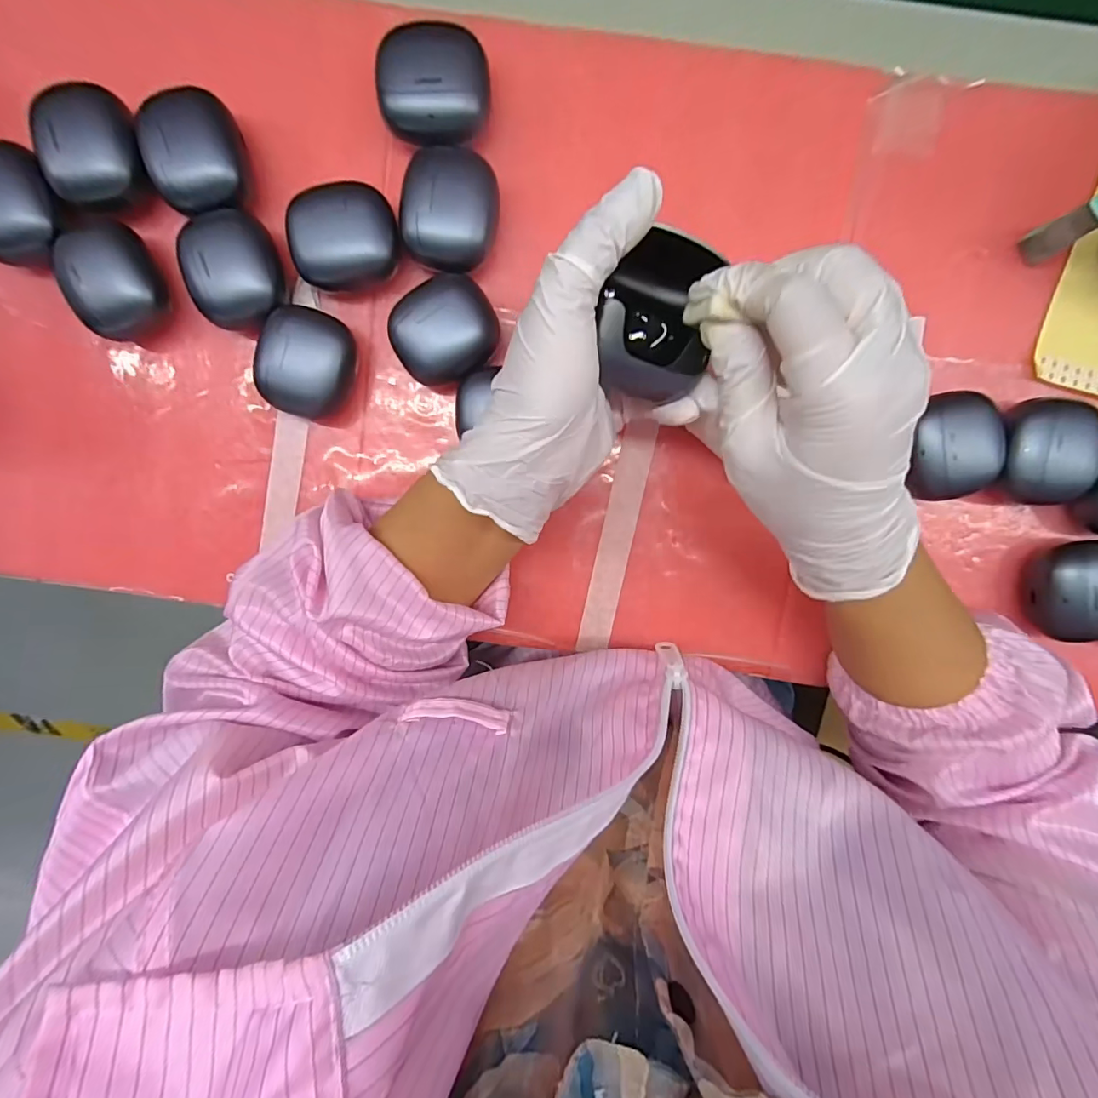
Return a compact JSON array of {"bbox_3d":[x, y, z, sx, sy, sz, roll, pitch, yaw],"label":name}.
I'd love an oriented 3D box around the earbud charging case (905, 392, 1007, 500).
[{"bbox_3d":[0.224,-0.057,0.279,0.040,0.030,0.056,-5,98,2],"label":"earbud charging case"}]

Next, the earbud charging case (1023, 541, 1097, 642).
[{"bbox_3d":[0.309,0.025,0.292,0.048,0.030,0.055,-13,98,3],"label":"earbud charging case"}]

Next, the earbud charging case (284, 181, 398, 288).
[{"bbox_3d":[-0.109,-0.167,0.271,0.054,0.030,0.045,-3,98,2],"label":"earbud charging case"}]

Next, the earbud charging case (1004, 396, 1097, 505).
[{"bbox_3d":[0.272,-0.054,0.278,0.047,0.029,0.055,-1,98,1],"label":"earbud charging case"}]

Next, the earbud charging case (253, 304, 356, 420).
[{"bbox_3d":[-0.134,-0.103,0.280,0.045,0.031,0.056,18,98,-2],"label":"earbud charging case"}]

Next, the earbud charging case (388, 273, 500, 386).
[{"bbox_3d":[-0.057,-0.119,0.277,0.056,0.029,0.048,-40,96,6],"label":"earbud charging case"}]

